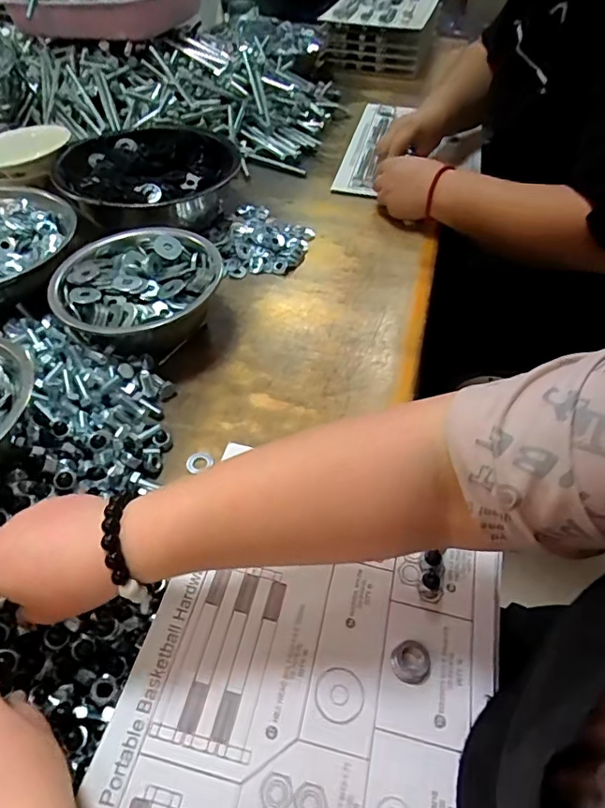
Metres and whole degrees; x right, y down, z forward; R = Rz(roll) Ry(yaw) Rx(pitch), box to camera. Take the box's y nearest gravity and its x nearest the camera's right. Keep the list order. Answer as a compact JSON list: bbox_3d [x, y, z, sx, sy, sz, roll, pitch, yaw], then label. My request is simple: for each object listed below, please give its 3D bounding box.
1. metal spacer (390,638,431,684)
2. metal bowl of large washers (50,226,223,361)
[{"bbox_3d":[0.070,0.166,0.344,0.025,0.010,0.025,35,56,26],"label":"metal spacer"},{"bbox_3d":[-0.172,-0.113,0.571,0.167,0.068,0.164,1,48,-1],"label":"metal bowl of large washers"}]

